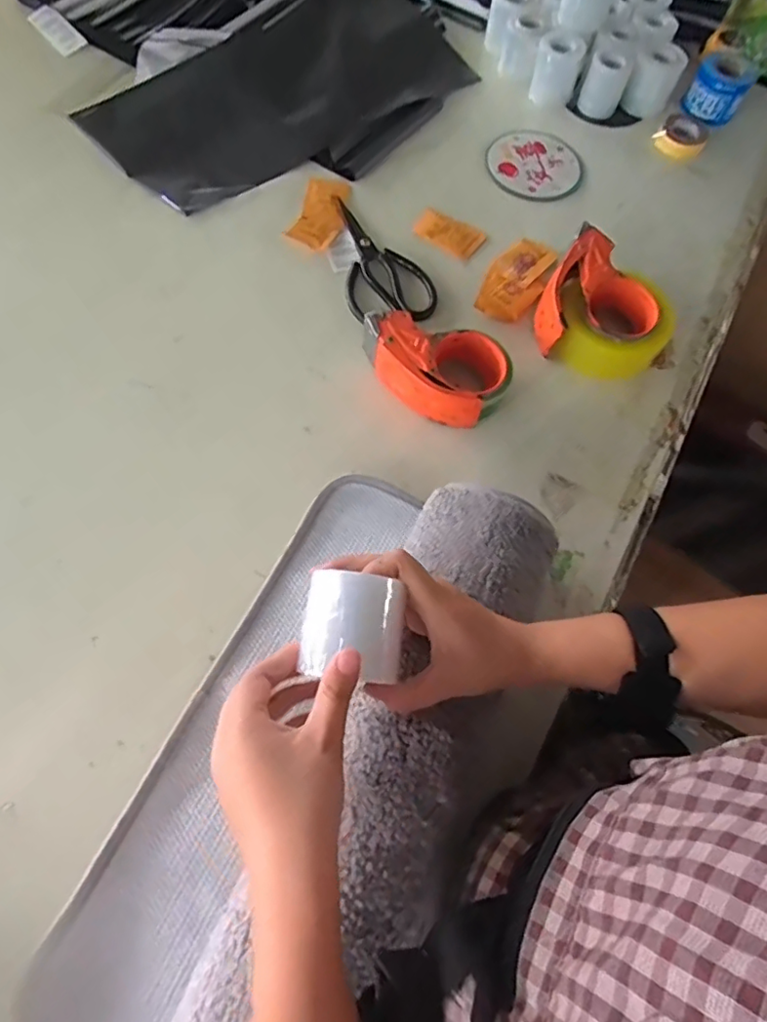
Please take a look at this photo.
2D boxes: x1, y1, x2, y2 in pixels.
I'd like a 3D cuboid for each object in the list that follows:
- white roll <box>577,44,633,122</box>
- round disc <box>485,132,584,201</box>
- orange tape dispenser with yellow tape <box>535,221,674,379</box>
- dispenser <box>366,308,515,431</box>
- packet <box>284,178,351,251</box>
[{"bbox_3d":[0.329,-0.635,0.841,0.059,0.070,0.064,22,68,6],"label":"white roll"},{"bbox_3d":[0.216,-0.488,0.792,0.126,0.013,0.146,34,70,10],"label":"round disc"},{"bbox_3d":[0.255,-0.228,0.649,0.150,0.056,0.146,32,70,10],"label":"orange tape dispenser with yellow tape"},{"bbox_3d":[0.052,-0.158,0.610,0.160,0.062,0.094,25,69,7],"label":"dispenser"},{"bbox_3d":[-0.079,-0.382,0.721,0.060,0.012,0.122,14,68,3],"label":"packet"}]

